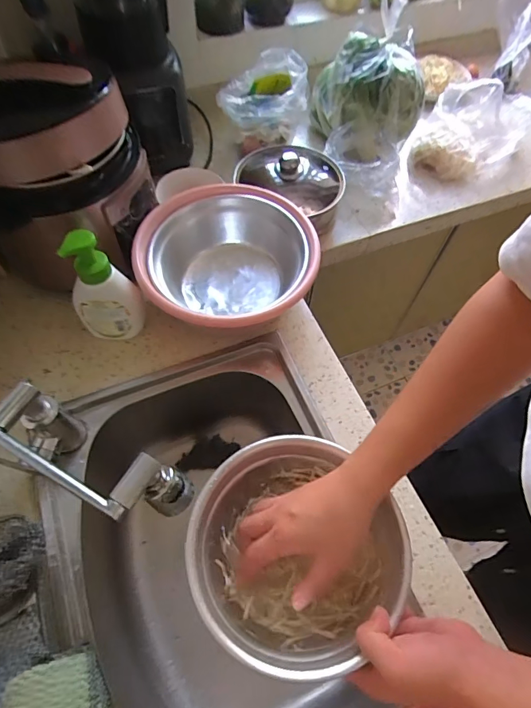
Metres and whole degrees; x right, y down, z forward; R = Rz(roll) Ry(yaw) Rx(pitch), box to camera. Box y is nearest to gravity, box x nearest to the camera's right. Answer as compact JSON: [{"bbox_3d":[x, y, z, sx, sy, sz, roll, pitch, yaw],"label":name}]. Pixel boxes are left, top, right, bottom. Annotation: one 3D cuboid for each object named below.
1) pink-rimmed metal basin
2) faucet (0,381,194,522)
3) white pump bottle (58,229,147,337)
[{"bbox_3d":[-0.061,-0.140,0.709,0.265,0.119,0.279,1,59,-1],"label":"pink-rimmed metal basin"},{"bbox_3d":[-0.202,0.137,0.514,0.232,0.153,0.080,28,62,14],"label":"faucet"},{"bbox_3d":[-0.240,-0.092,0.625,0.096,0.197,0.054,-25,63,-15],"label":"white pump bottle"}]

